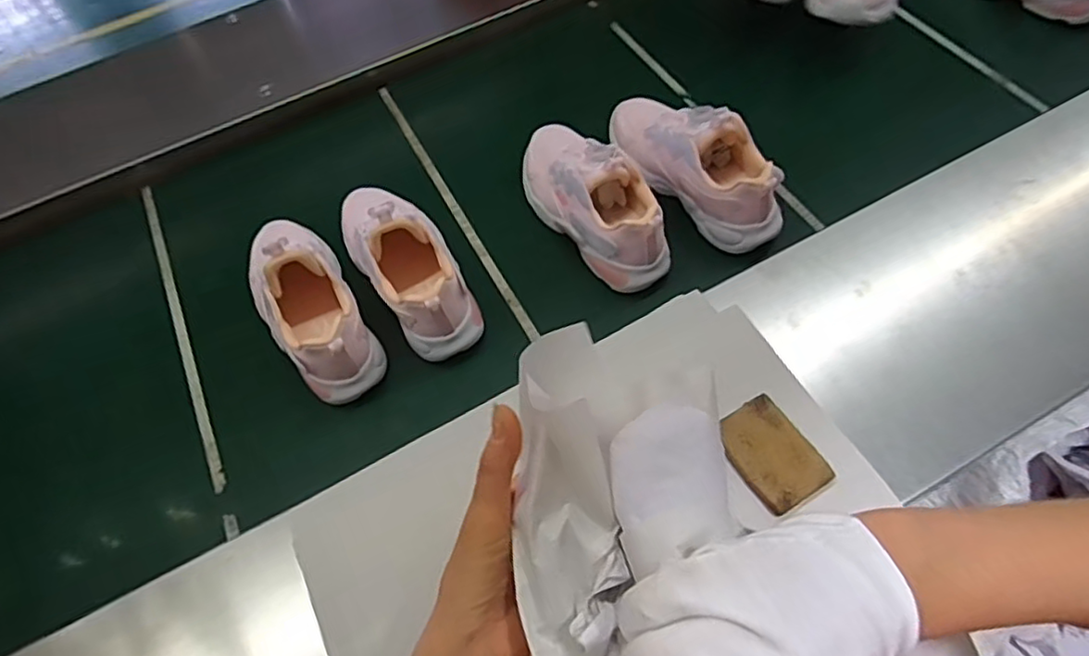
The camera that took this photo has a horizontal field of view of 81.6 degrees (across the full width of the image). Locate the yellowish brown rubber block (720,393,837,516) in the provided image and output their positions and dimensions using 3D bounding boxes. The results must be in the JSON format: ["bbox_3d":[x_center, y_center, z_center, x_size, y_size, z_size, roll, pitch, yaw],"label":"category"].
[{"bbox_3d":[0.157,0.086,0.438,0.052,0.010,0.074,-27,62,-15],"label":"yellowish brown rubber block"}]

